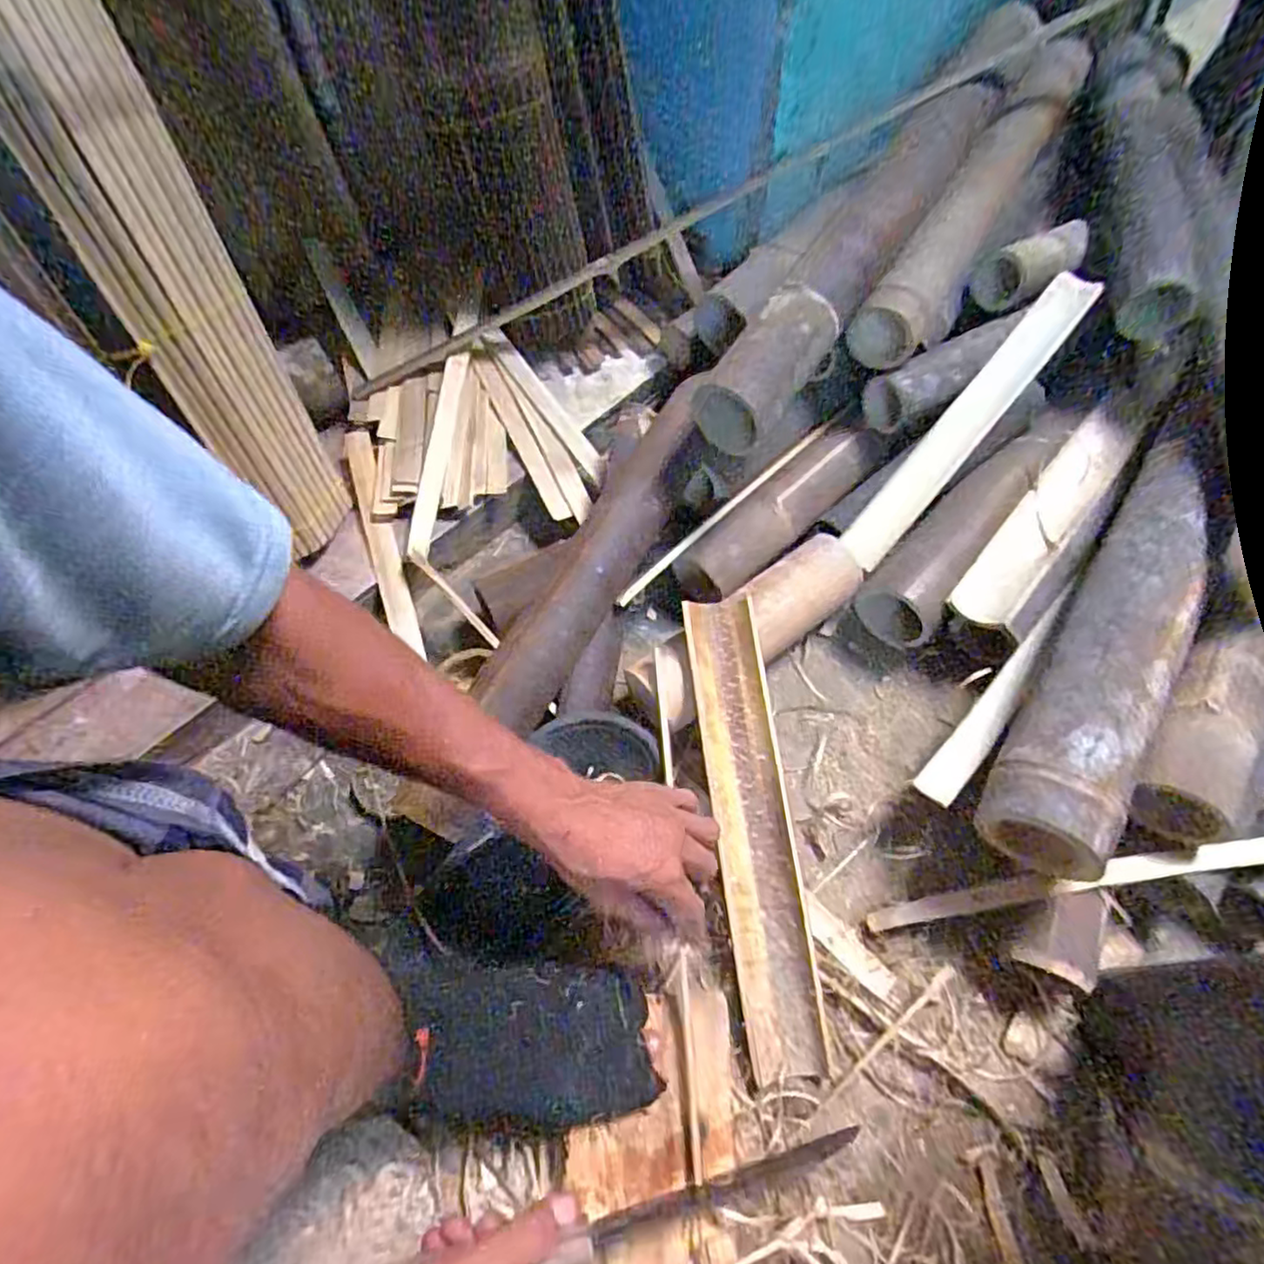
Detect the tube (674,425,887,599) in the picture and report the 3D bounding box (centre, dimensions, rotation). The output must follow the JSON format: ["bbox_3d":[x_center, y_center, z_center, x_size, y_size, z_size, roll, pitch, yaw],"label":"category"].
[{"bbox_3d":[0.145,-0.119,0.678,0.261,0.055,0.055,-40,67,-18],"label":"tube"}]

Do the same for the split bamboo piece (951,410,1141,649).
[{"bbox_3d":[0.401,-0.109,0.638,0.068,0.030,0.272,36,68,19],"label":"split bamboo piece"}]

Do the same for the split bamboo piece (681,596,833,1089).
[{"bbox_3d":[0.098,0.154,0.546,0.062,0.025,0.366,-7,76,-2],"label":"split bamboo piece"}]

